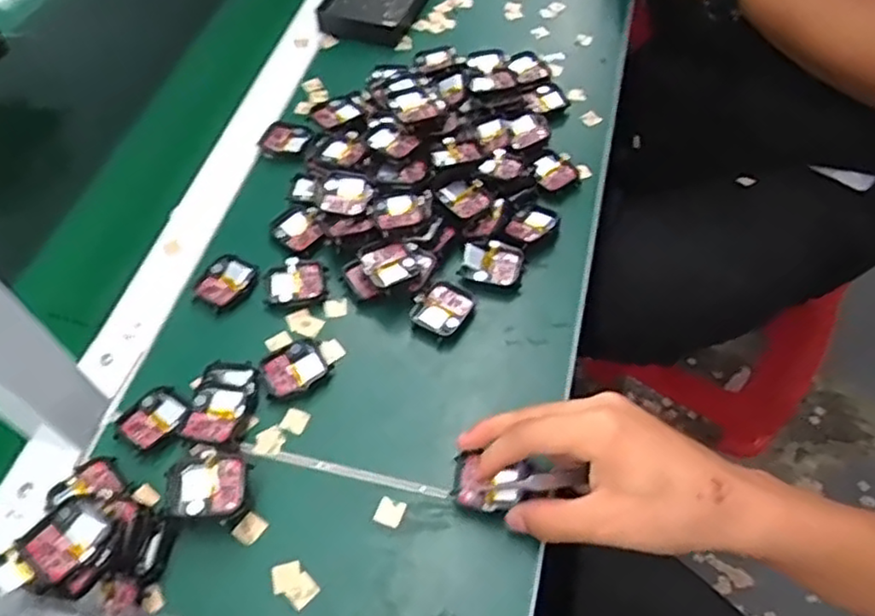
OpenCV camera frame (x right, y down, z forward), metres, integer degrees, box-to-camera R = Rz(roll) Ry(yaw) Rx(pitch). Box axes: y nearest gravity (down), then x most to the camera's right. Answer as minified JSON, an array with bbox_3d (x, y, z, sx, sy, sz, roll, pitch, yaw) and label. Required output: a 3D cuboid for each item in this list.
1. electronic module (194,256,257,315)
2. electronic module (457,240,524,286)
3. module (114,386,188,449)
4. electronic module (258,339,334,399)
[{"bbox_3d":[-0.161,-0.020,0.520,0.039,0.005,0.044,30,62,22],"label":"electronic module"},{"bbox_3d":[0.041,-0.033,0.517,0.044,0.018,0.033,12,57,11],"label":"electronic module"},{"bbox_3d":[-0.189,0.074,0.456,0.037,0.007,0.043,31,63,22],"label":"module"},{"bbox_3d":[-0.099,0.043,0.476,0.046,0.011,0.036,-31,59,-17],"label":"electronic module"}]

